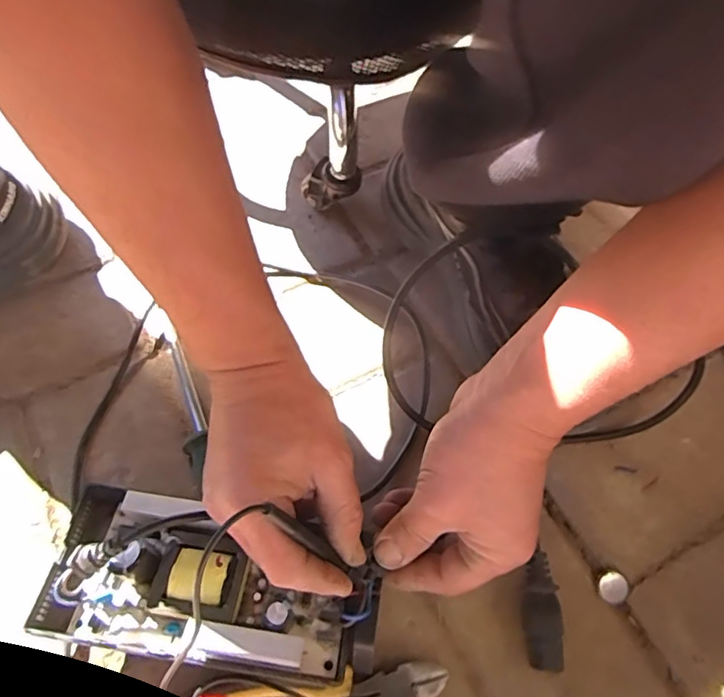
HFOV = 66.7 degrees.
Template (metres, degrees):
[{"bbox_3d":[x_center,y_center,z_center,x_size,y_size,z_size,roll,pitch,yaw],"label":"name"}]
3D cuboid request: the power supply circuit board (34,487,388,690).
[{"bbox_3d":[-0.081,0.131,0.290,0.177,0.055,0.077,18,62,3],"label":"power supply circuit board"}]

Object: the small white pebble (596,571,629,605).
[{"bbox_3d":[0.156,0.148,0.341,0.017,0.004,0.018,15,62,8],"label":"small white pebble"}]

